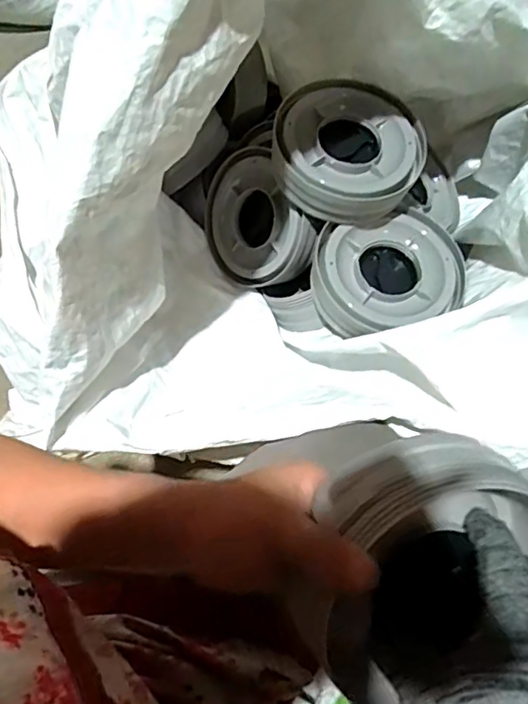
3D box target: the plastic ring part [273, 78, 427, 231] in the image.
[{"bbox_3d":[0.093,-0.219,0.609,0.152,0.073,0.145,-1,62,2],"label":"plastic ring part"}]

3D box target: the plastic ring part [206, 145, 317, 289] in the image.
[{"bbox_3d":[-0.005,-0.150,0.691,0.050,0.143,0.153,-10,58,-47],"label":"plastic ring part"}]

